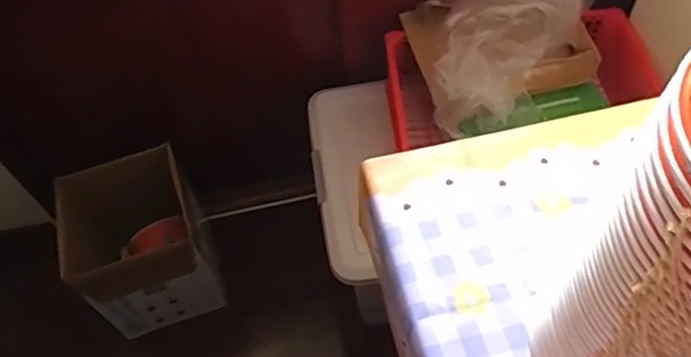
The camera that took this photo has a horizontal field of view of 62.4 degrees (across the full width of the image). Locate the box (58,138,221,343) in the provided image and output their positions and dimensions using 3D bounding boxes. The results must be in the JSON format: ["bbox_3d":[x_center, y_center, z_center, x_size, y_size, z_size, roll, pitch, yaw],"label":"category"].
[{"bbox_3d":[-0.421,0.160,1.217,0.273,0.355,0.243,-27,58,-13],"label":"box"}]

